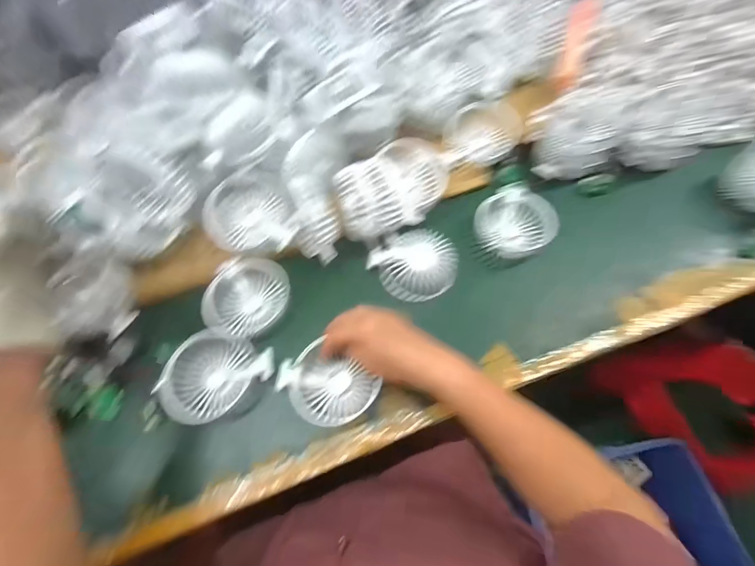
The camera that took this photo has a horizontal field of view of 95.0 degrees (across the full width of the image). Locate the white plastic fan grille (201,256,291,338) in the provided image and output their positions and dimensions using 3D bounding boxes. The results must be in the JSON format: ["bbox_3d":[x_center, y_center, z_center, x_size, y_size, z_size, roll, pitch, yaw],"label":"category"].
[{"bbox_3d":[-0.151,0.012,0.408,0.083,0.029,0.100,7,65,3],"label":"white plastic fan grille"}]

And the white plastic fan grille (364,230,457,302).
[{"bbox_3d":[0.046,-0.022,0.417,0.097,0.031,0.083,-20,67,-9],"label":"white plastic fan grille"}]

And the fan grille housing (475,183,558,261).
[{"bbox_3d":[0.176,-0.076,0.449,0.092,0.045,0.088,0,65,0],"label":"fan grille housing"}]

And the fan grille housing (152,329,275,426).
[{"bbox_3d":[-0.172,0.095,0.366,0.089,0.027,0.100,36,70,15],"label":"fan grille housing"}]

